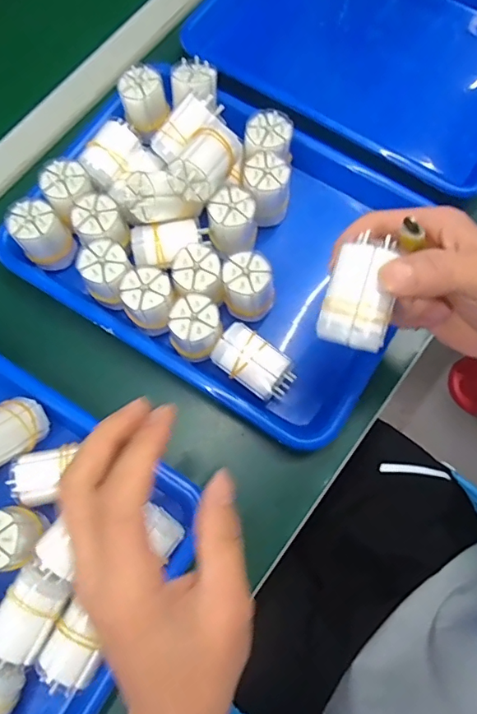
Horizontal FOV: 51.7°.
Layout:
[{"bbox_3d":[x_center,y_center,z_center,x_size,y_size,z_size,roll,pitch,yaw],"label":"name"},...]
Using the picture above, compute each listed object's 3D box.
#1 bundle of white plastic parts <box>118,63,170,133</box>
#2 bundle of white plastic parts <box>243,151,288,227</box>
[{"bbox_3d":[-0.083,-0.229,0.437,0.037,0.035,0.038,-24,75,-6],"label":"bundle of white plastic parts"},{"bbox_3d":[0.024,-0.141,0.421,0.035,0.051,0.043,-2,74,1],"label":"bundle of white plastic parts"}]

